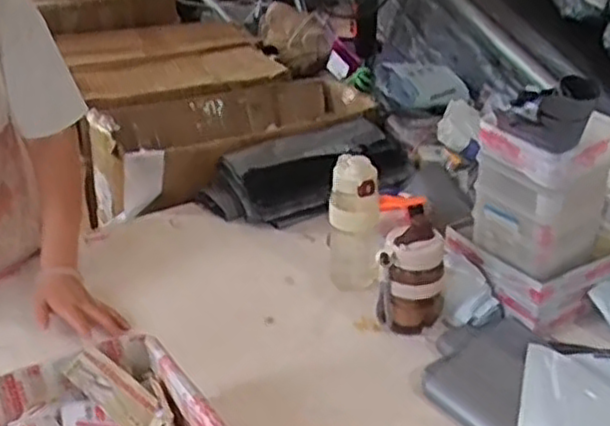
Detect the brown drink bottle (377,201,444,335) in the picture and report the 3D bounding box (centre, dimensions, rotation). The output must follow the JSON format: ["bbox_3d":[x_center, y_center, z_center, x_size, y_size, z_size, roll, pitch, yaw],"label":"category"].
[{"bbox_3d":[0.159,0.093,1.078,0.095,0.162,0.077,9,30,13],"label":"brown drink bottle"}]

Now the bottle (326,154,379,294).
[{"bbox_3d":[0.078,0.018,1.161,0.077,0.213,0.084,-1,29,-4],"label":"bottle"}]

